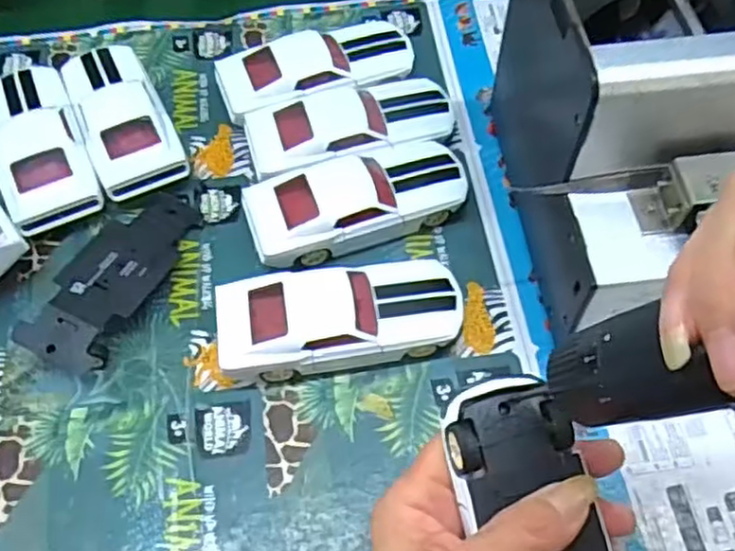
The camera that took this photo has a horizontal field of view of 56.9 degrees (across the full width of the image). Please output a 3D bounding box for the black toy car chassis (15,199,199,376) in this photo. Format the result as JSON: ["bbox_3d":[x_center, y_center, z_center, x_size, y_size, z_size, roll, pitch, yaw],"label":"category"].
[{"bbox_3d":[-0.143,-0.003,0.386,0.047,0.025,0.121,20,62,12],"label":"black toy car chassis"}]

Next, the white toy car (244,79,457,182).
[{"bbox_3d":[-0.009,-0.091,0.430,0.129,0.037,0.053,-18,61,-9],"label":"white toy car"}]

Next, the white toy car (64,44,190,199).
[{"bbox_3d":[-0.157,-0.103,0.440,0.050,0.033,0.124,-22,61,-12],"label":"white toy car"}]

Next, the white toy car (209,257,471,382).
[{"bbox_3d":[-0.014,0.023,0.365,0.127,0.035,0.052,-8,59,-4],"label":"white toy car"}]

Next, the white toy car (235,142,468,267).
[{"bbox_3d":[-0.004,-0.043,0.401,0.128,0.036,0.055,-18,61,-9],"label":"white toy car"}]

